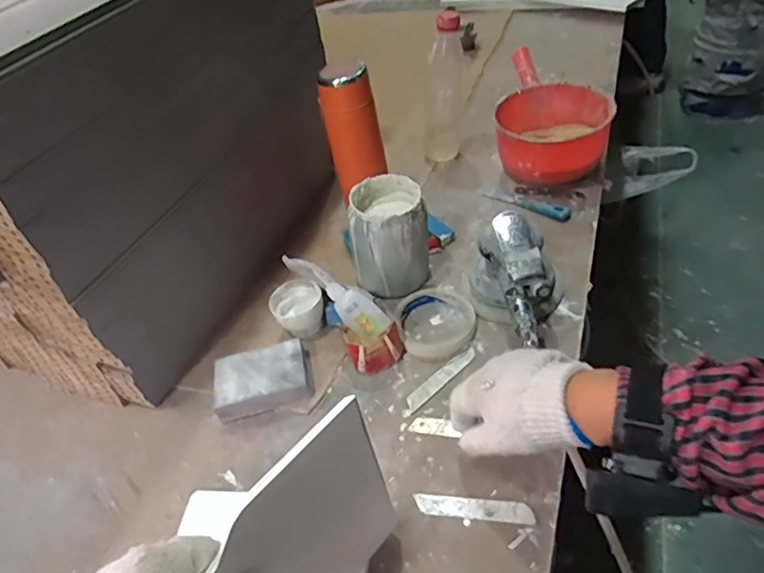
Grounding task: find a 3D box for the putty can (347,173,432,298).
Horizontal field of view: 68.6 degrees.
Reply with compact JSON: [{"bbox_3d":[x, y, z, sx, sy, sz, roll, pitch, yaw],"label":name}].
[{"bbox_3d":[0.011,-0.059,0.670,0.089,0.113,0.090,-3,45,3],"label":"putty can"}]

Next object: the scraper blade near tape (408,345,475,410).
[{"bbox_3d":[0.064,0.095,0.589,0.099,0.006,0.020,-37,49,-26],"label":"scraper blade near tape"}]

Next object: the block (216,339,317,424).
[{"bbox_3d":[-0.128,0.102,0.607,0.102,0.034,0.073,-15,42,-3],"label":"block"}]

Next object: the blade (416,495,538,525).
[{"bbox_3d":[0.079,0.191,0.480,0.099,0.004,0.020,-1,51,13],"label":"blade"}]

